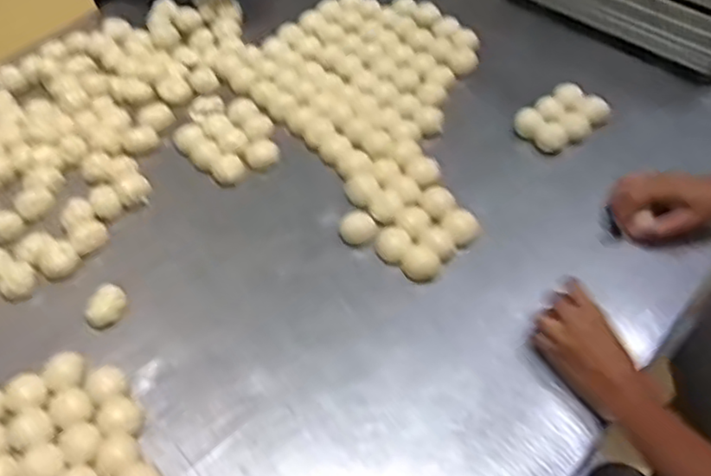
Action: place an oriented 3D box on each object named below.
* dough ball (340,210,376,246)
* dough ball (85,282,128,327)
[{"bbox_3d":[0.003,-0.011,0.844,0.043,0.023,0.041,-1,53,1],"label":"dough ball"},{"bbox_3d":[-0.287,0.078,0.777,0.039,0.025,0.047,17,55,13],"label":"dough ball"}]

